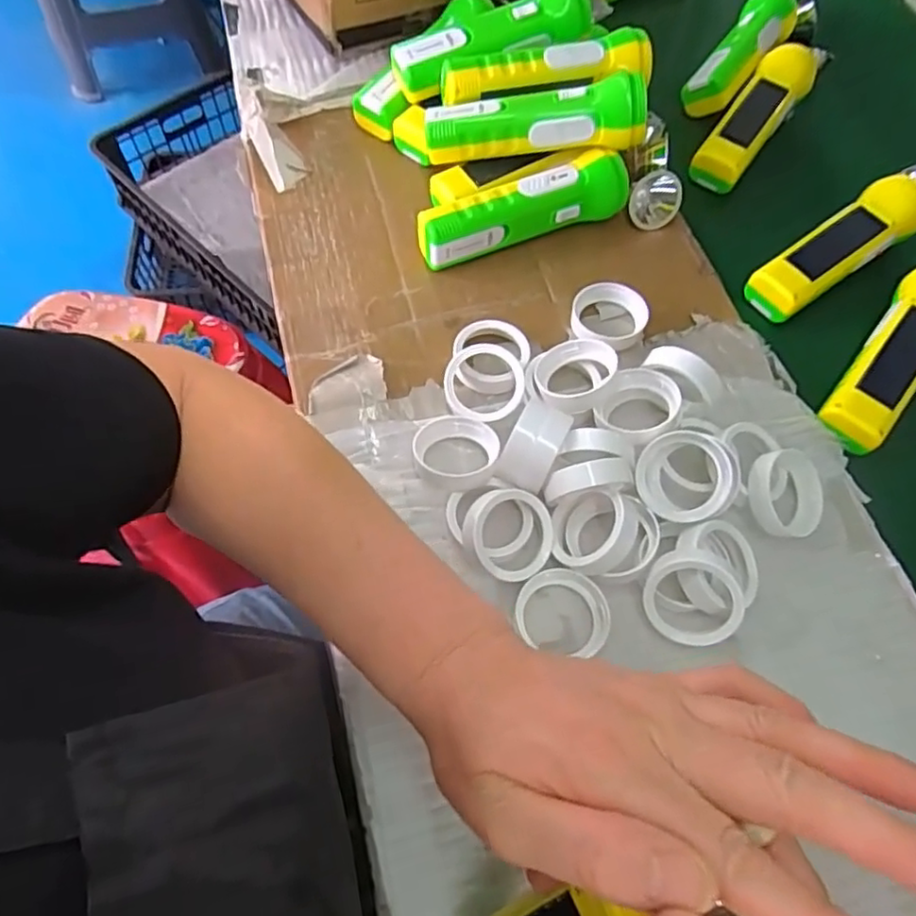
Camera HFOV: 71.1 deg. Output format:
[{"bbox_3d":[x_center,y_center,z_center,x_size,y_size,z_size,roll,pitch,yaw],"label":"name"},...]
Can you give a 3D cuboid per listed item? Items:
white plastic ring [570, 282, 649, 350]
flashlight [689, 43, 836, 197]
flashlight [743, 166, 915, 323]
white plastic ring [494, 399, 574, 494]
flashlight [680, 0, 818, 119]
[{"bbox_3d":[0.111,-0.104,0.469,0.052,0.018,0.052,2,64,-4],"label":"white plastic ring"},{"bbox_3d":[0.256,-0.293,0.536,0.042,0.034,0.169,34,72,16],"label":"flashlight"},{"bbox_3d":[0.287,-0.159,0.474,0.154,0.041,0.045,-30,67,-12],"label":"flashlight"},{"bbox_3d":[0.046,-0.003,0.384,0.030,0.055,0.047,28,65,9],"label":"white plastic ring"},{"bbox_3d":[0.259,-0.364,0.564,0.046,0.038,0.162,37,73,17],"label":"flashlight"}]

